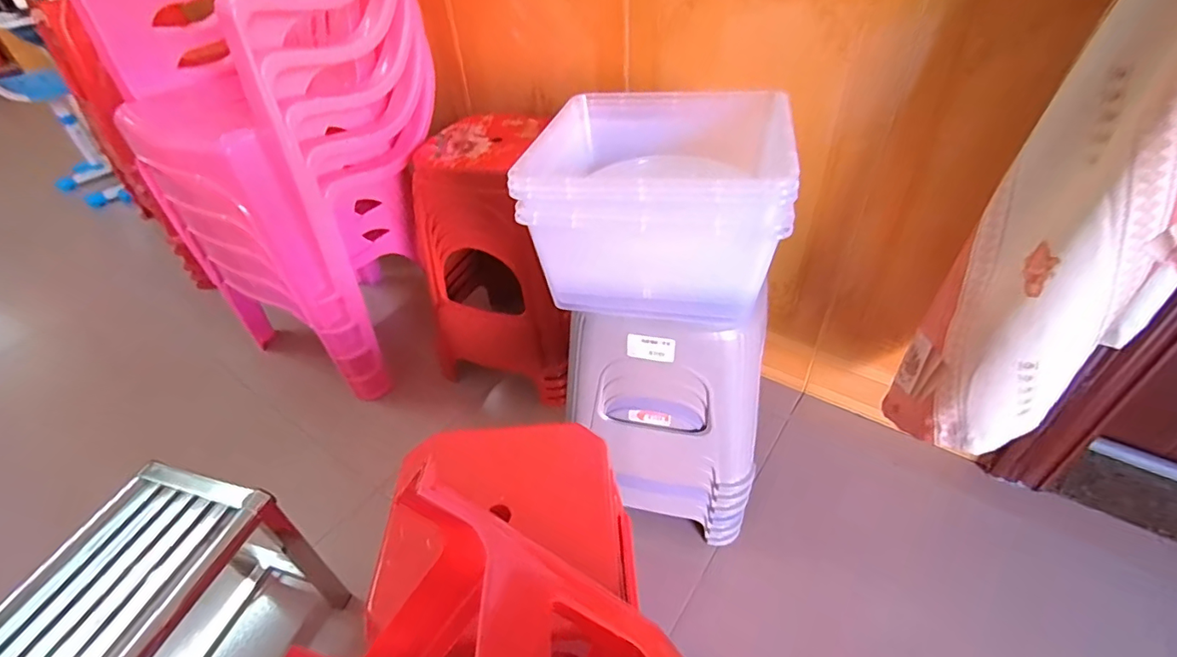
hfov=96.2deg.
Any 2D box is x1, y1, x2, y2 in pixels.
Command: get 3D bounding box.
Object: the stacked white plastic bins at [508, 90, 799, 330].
[{"bbox_3d":[0.091,-0.175,0.697,0.290,0.191,0.292,7,43,12],"label":"stacked white plastic bins"}]

